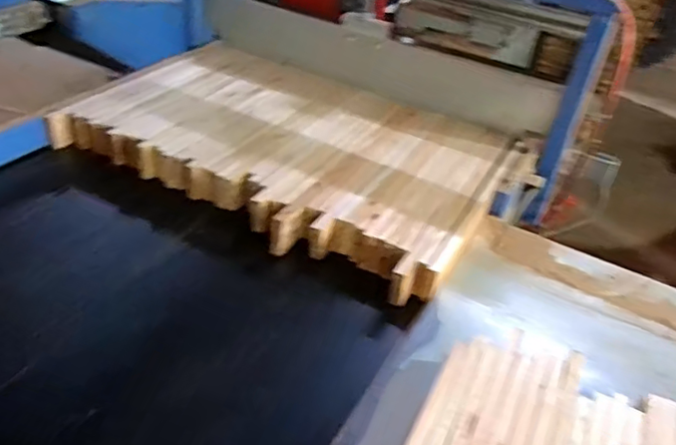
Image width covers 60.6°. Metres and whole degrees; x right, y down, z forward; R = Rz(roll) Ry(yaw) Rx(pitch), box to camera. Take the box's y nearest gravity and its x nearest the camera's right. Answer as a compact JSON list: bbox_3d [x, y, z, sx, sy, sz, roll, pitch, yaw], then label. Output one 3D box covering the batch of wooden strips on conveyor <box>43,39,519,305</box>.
[{"bbox_3d":[-0.083,-0.155,1.169,0.809,0.089,0.536,23,40,22],"label":"batch of wooden strips on conveyor"}]

